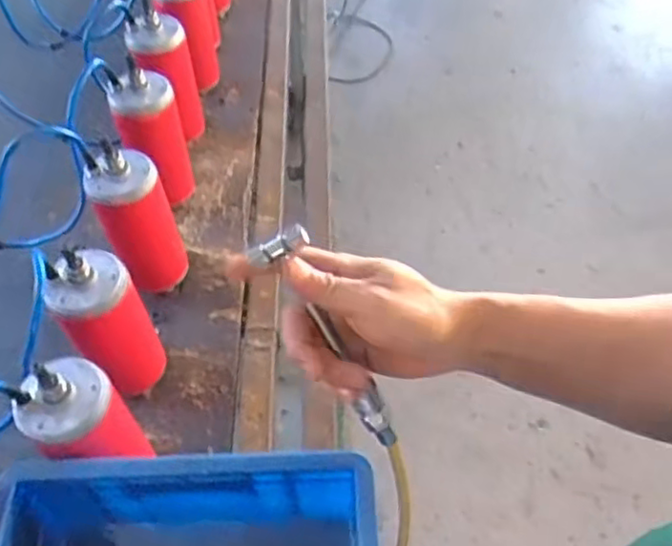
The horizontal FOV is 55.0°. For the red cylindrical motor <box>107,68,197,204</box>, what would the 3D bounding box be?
[{"bbox_3d":[-0.235,-0.155,0.821,0.071,0.195,0.065,0,53,0],"label":"red cylindrical motor"}]

